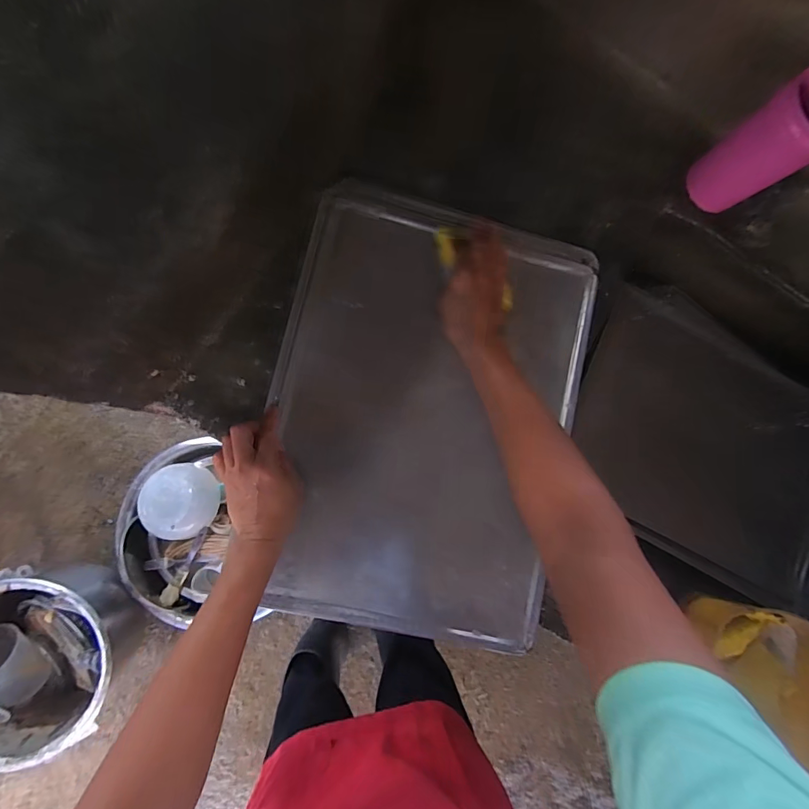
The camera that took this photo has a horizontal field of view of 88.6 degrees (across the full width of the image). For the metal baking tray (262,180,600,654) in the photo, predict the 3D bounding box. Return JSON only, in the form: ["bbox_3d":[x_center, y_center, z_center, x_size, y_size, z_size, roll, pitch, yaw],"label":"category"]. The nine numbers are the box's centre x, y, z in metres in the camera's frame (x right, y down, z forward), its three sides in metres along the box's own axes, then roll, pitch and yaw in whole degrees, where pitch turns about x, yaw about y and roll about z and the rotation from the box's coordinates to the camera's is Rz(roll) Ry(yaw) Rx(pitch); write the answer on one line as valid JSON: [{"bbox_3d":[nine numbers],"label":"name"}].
[{"bbox_3d":[0.025,0.005,0.462,0.332,0.033,0.472,14,84,-7],"label":"metal baking tray"}]

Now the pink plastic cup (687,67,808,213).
[{"bbox_3d":[0.418,-0.295,0.480,0.071,0.135,0.082,-35,91,-9],"label":"pink plastic cup"}]

